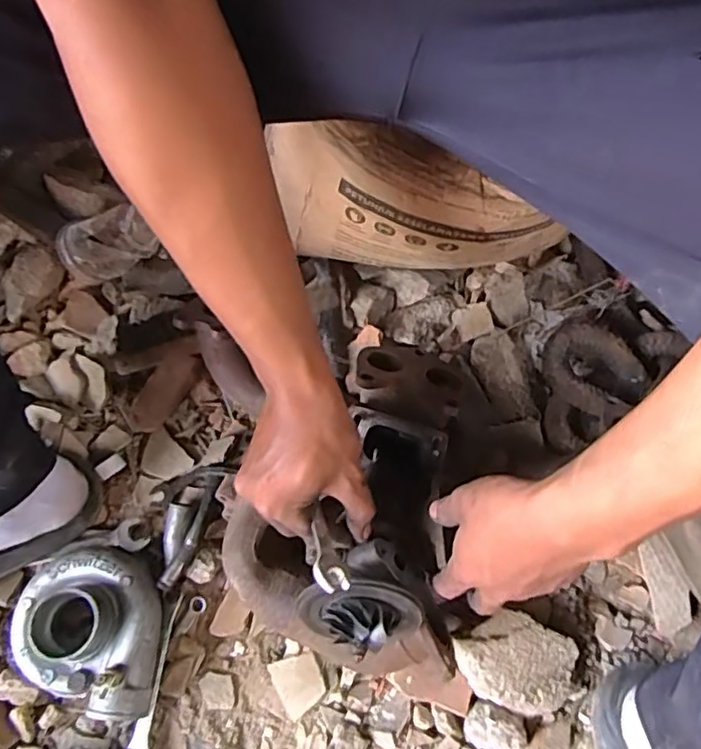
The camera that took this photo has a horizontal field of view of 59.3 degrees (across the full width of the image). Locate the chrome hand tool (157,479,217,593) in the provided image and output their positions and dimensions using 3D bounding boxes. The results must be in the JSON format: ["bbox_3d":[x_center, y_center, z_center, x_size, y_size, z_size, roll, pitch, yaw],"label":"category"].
[{"bbox_3d":[-0.161,0.149,0.589,0.036,0.021,0.105,11,72,4],"label":"chrome hand tool"}]

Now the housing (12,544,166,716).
[{"bbox_3d":[-0.231,0.224,0.553,0.145,0.060,0.126,18,73,6],"label":"housing"}]

